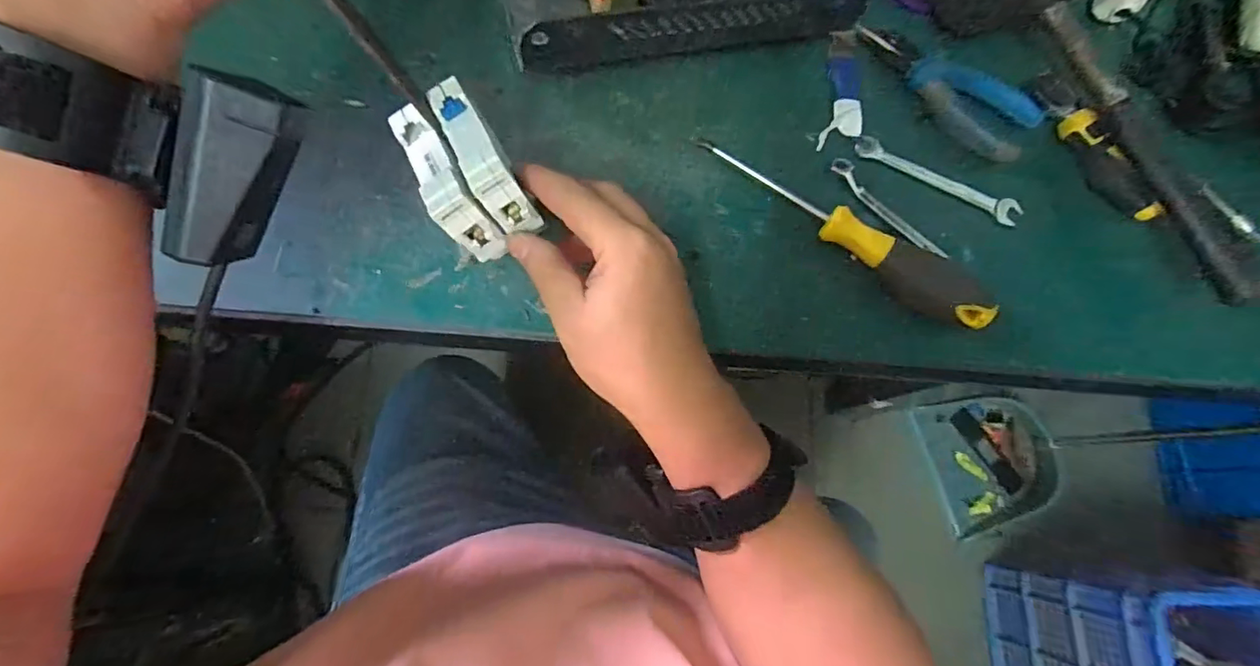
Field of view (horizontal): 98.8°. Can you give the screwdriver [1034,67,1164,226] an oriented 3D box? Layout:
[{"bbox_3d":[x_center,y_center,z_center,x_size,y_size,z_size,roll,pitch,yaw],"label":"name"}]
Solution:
[{"bbox_3d":[0.327,-0.132,0.379,0.018,0.025,0.119,-33,86,-9],"label":"screwdriver"}]

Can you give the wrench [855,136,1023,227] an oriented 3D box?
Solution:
[{"bbox_3d":[0.211,-0.105,0.368,0.120,0.005,0.019,26,74,0],"label":"wrench"}]

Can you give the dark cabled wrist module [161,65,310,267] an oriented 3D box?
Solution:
[{"bbox_3d":[-0.149,-0.060,0.203,0.023,0.028,0.070,28,106,-1],"label":"dark cabled wrist module"}]

